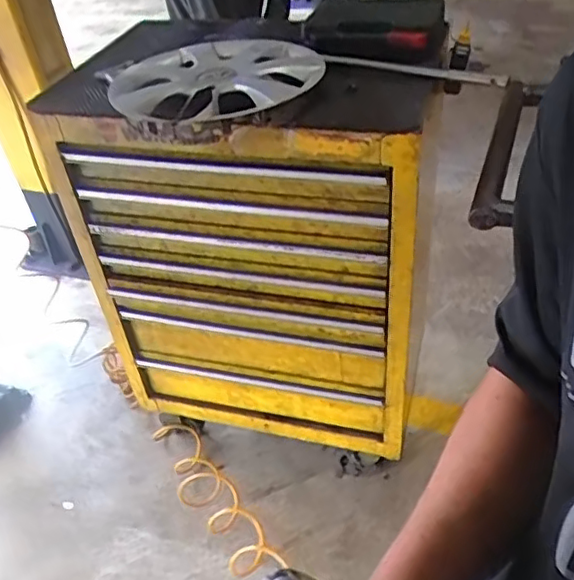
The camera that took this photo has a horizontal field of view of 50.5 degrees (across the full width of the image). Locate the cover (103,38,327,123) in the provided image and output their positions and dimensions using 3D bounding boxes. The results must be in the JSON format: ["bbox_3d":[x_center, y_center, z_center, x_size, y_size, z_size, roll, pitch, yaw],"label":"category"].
[{"bbox_3d":[-0.114,-0.342,0.966,0.311,0.032,0.312,23,49,30],"label":"cover"}]

